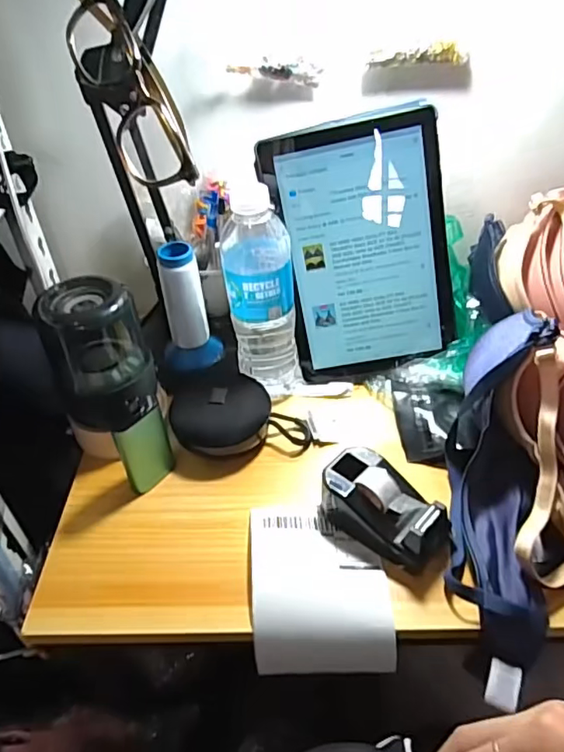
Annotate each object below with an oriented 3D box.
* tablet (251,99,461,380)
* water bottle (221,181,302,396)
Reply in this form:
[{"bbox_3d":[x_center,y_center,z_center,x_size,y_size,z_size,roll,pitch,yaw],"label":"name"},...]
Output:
[{"bbox_3d":[0.079,-0.111,0.527,0.156,0.240,0.010,-9,22,8],"label":"tablet"},{"bbox_3d":[-0.019,-0.076,0.516,0.060,0.216,0.065,-8,43,-5],"label":"water bottle"}]

